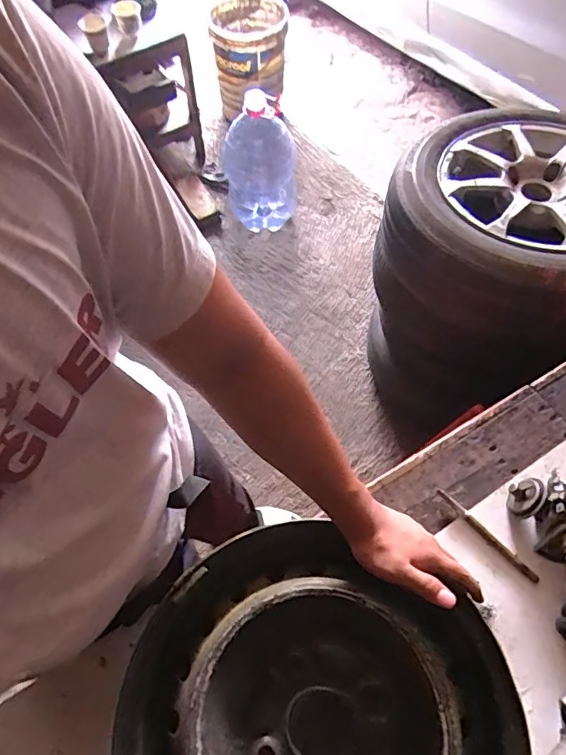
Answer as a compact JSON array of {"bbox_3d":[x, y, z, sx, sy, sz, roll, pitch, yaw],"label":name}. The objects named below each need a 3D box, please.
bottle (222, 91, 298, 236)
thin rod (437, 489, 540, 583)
[{"bbox_3d":[-0.079,-0.730,1.685,0.245,0.438,0.226,-8,66,-2],"label":"bottle"},{"bbox_3d":[0.281,0.217,0.686,0.013,0.010,0.164,-41,71,-16],"label":"thin rod"}]

